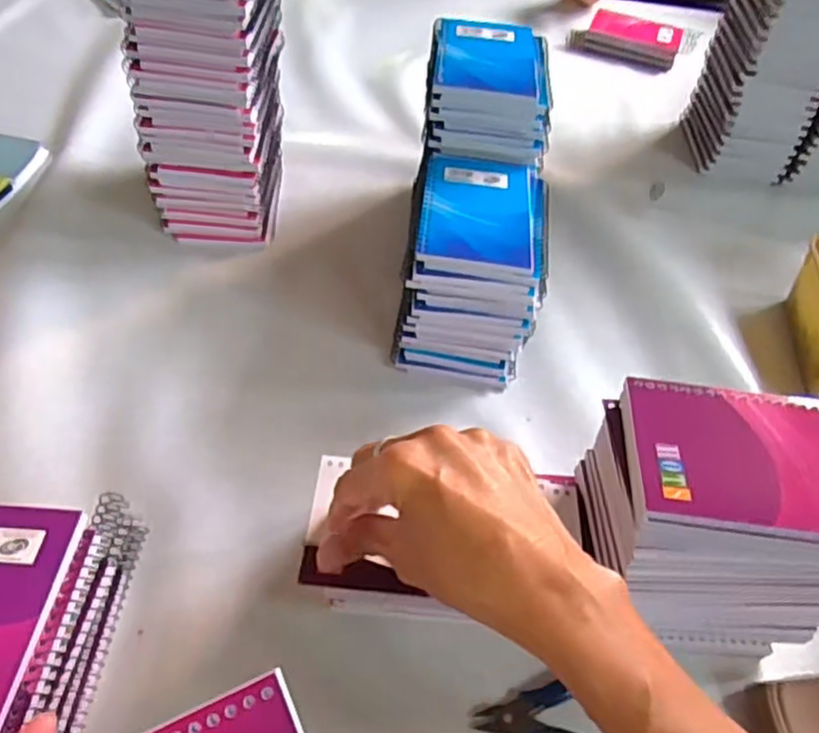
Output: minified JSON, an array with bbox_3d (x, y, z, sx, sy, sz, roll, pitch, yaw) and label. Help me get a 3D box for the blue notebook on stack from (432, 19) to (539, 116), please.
[{"bbox_3d":[0.062,-0.248,0.563,0.081,0.019,0.122,7,46,-2],"label":"blue notebook on stack"}]

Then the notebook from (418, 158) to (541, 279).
[{"bbox_3d":[0.053,-0.118,0.516,0.085,0.012,0.128,9,46,-1],"label":"notebook"}]

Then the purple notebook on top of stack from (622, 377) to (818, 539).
[{"bbox_3d":[0.174,0.044,0.340,0.132,0.011,0.081,8,46,1],"label":"purple notebook on top of stack"}]

